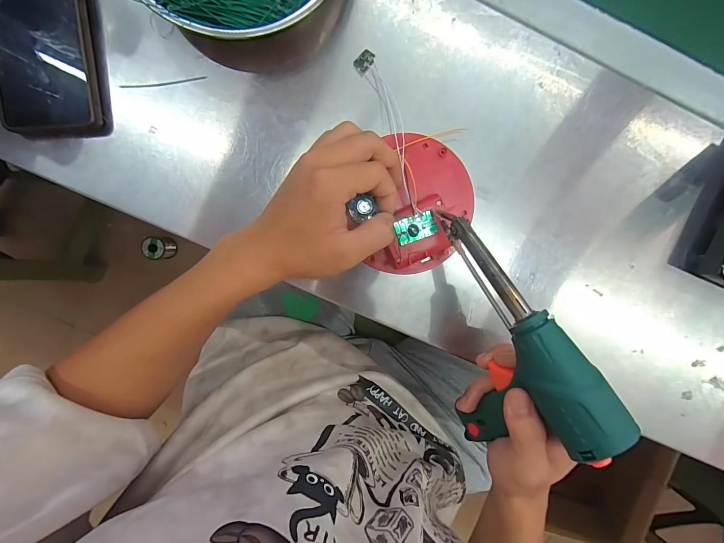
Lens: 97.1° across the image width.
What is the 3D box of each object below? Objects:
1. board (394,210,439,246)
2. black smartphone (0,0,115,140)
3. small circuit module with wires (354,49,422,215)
[{"bbox_3d":[0.047,-0.037,0.273,0.035,0.004,0.021,-19,95,-1],"label":"board"},{"bbox_3d":[-0.259,-0.197,0.260,0.075,0.022,0.164,-5,99,-15],"label":"black smartphone"},{"bbox_3d":[0.026,-0.119,0.276,0.028,0.019,0.147,-14,83,-1],"label":"small circuit module with wires"}]

